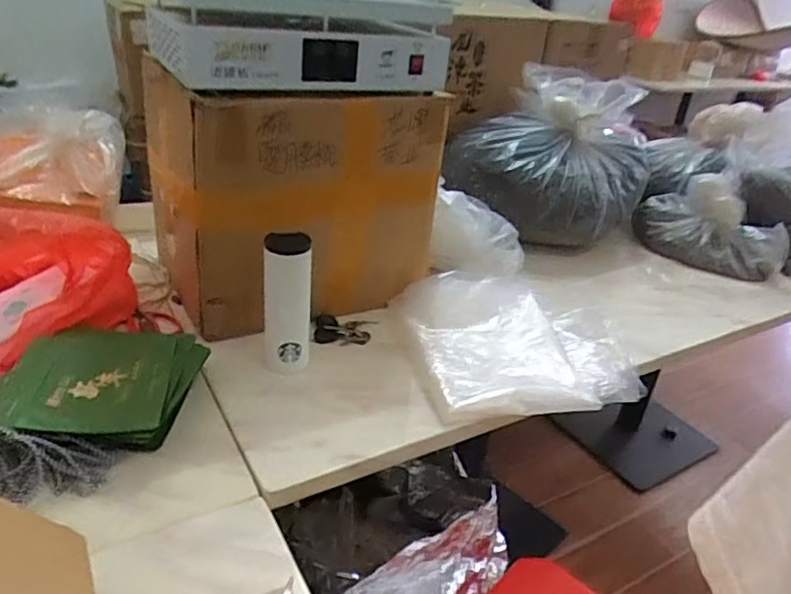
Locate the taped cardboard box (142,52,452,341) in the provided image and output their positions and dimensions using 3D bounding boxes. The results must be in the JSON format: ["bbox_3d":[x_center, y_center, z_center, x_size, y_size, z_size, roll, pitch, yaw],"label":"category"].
[{"bbox_3d":[-0.189,-0.196,1.114,0.448,0.401,0.379,-17,36,-33],"label":"taped cardboard box"}]

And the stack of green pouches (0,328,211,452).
[{"bbox_3d":[-0.400,0.105,0.812,0.241,0.037,0.231,5,30,-1],"label":"stack of green pouches"}]

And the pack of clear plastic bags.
[{"bbox_3d":[0.215,0.065,1.039,0.388,0.052,0.349,-3,31,-14],"label":"pack of clear plastic bags"}]

